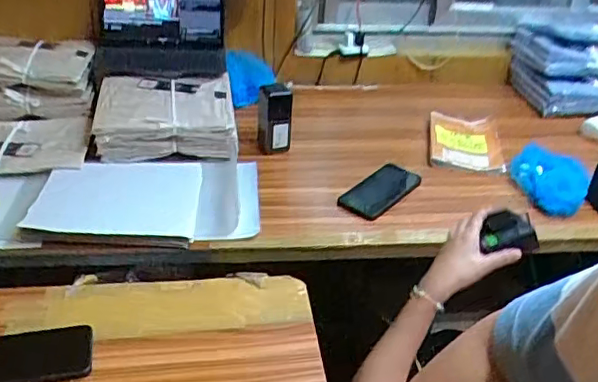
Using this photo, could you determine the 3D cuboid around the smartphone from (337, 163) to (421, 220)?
[{"bbox_3d":[0.151,-0.003,1.076,0.086,0.010,0.175,28,40,32],"label":"smartphone"}]

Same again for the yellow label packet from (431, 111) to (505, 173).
[{"bbox_3d":[0.345,-0.105,1.216,0.142,0.023,0.194,7,34,5],"label":"yellow label packet"}]

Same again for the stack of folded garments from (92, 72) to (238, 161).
[{"bbox_3d":[-0.259,-0.145,1.158,0.257,0.100,0.194,-2,34,-9],"label":"stack of folded garments"}]

